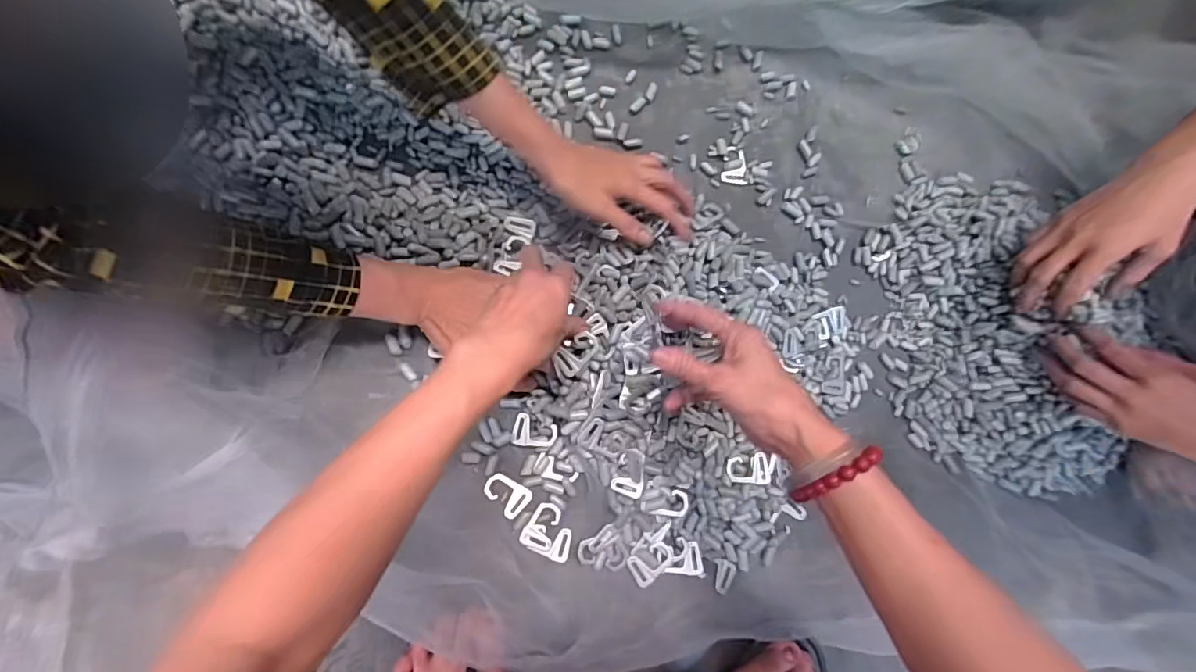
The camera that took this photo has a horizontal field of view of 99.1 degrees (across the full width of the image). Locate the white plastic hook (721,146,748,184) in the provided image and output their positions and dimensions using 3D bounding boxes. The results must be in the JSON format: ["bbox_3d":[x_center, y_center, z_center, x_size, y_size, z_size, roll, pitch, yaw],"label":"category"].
[{"bbox_3d":[0.148,-0.185,0.552,0.028,0.004,0.041,4,82,-9],"label":"white plastic hook"}]

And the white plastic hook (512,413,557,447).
[{"bbox_3d":[-0.060,0.091,0.486,0.041,0.006,0.029,11,81,-8],"label":"white plastic hook"}]

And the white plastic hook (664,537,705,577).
[{"bbox_3d":[0.085,0.212,0.486,0.036,0.004,0.033,9,81,-8],"label":"white plastic hook"}]

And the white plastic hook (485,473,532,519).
[{"bbox_3d":[-0.085,0.148,0.479,0.044,0.005,0.030,43,78,-1],"label":"white plastic hook"}]

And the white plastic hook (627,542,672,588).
[{"bbox_3d":[0.051,0.215,0.480,0.041,0.005,0.028,-29,88,-12],"label":"white plastic hook"}]

